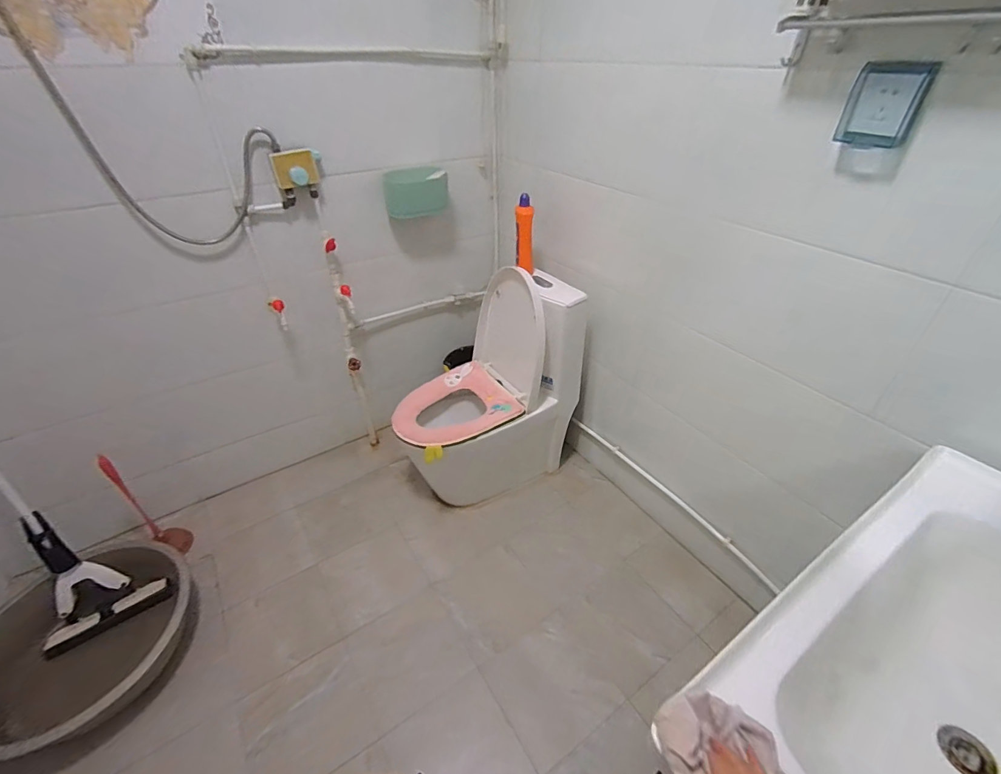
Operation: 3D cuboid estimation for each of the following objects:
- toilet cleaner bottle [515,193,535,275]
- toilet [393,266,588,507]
[{"bbox_3d":[0.080,-0.485,1.439,0.063,0.240,0.089,3,38,4],"label":"toilet cleaner bottle"},{"bbox_3d":[-0.070,0.011,1.572,0.625,0.709,0.366,-19,41,-22],"label":"toilet"}]

